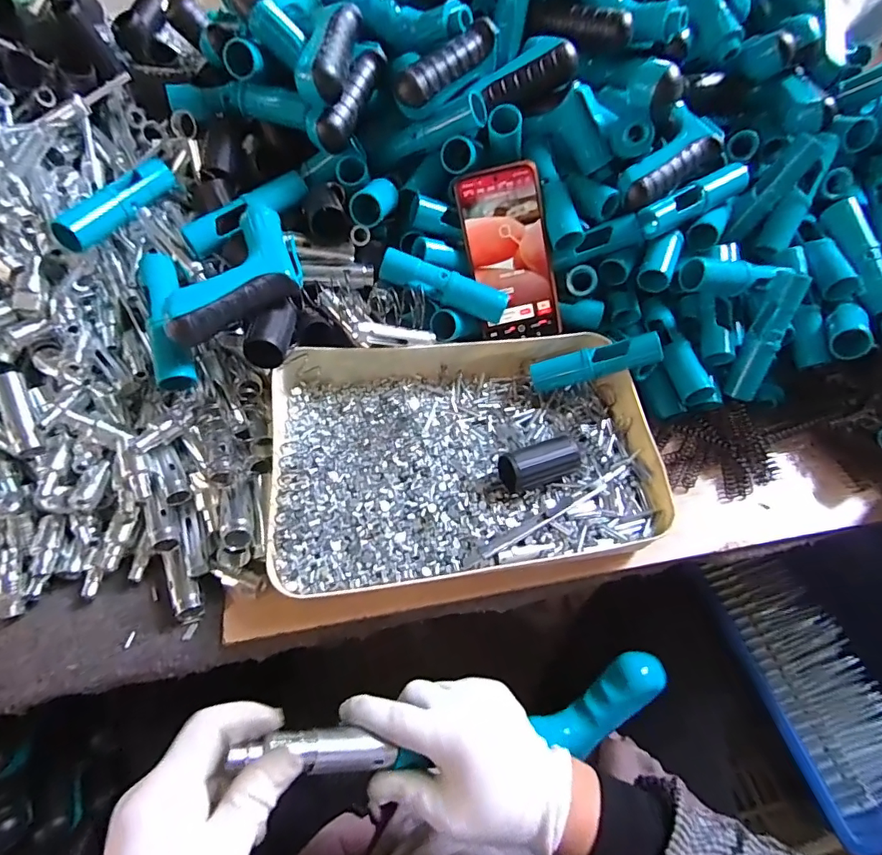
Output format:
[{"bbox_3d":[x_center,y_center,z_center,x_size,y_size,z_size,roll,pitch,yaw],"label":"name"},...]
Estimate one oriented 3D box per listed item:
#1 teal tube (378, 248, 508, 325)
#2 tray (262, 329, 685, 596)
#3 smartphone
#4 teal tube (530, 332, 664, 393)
[{"bbox_3d":[0.003,-0.130,0.465,0.120,0.025,0.024,21,55,-6],"label":"teal tube"},{"bbox_3d":[0.021,0.014,0.447,0.329,0.055,0.234,-7,55,-6],"label":"tray"},{"bbox_3d":[0.067,-0.164,0.483,0.077,0.154,0.005,-12,14,3],"label":"smartphone"},{"bbox_3d":[0.146,-0.062,0.482,0.118,0.025,0.033,-14,52,19],"label":"teal tube"}]

